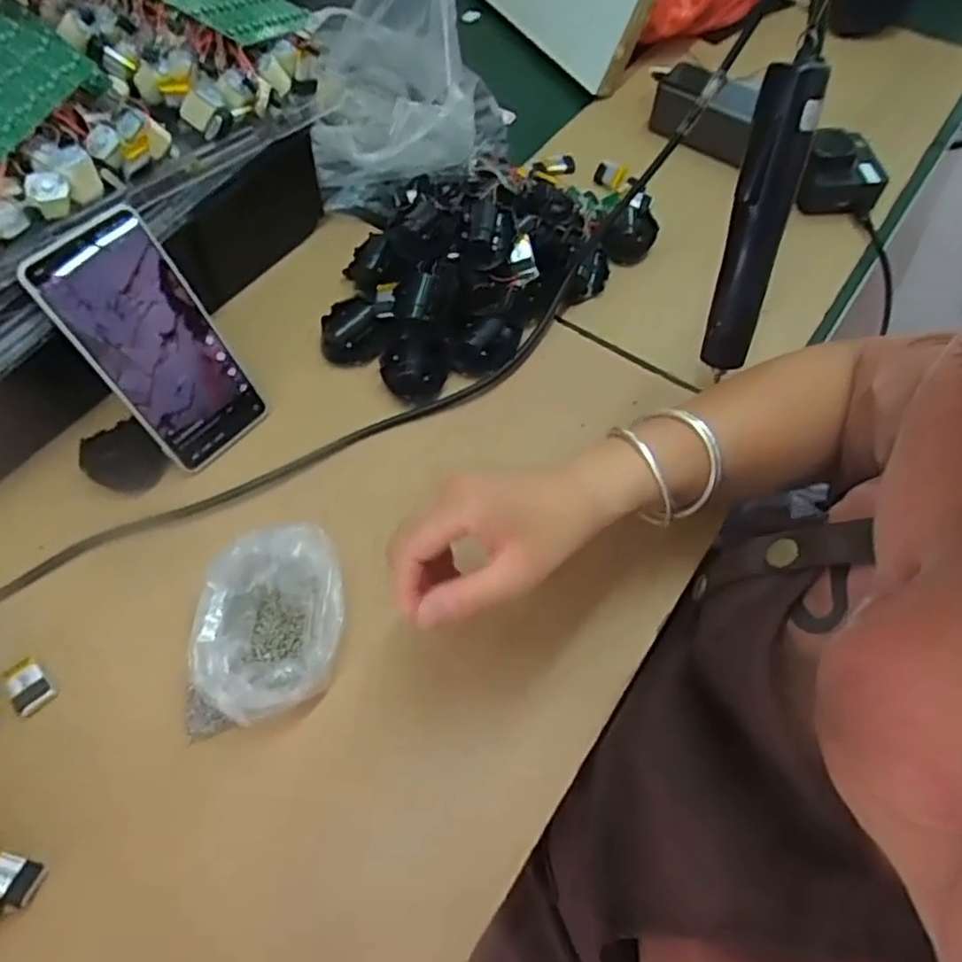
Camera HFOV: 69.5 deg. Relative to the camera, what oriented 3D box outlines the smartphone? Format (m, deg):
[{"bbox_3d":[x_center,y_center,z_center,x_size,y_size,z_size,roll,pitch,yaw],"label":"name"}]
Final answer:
[{"bbox_3d":[-0.212,-0.088,0.461,0.010,0.166,0.083,21,58,41],"label":"smartphone"}]

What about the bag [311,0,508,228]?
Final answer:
[{"bbox_3d":[-0.059,-0.367,0.602,0.174,0.191,0.202,-3,60,-4],"label":"bag"}]

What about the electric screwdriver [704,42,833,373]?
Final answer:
[{"bbox_3d":[0.187,-0.170,0.466,0.031,0.202,0.030,4,33,0],"label":"electric screwdriver"}]

